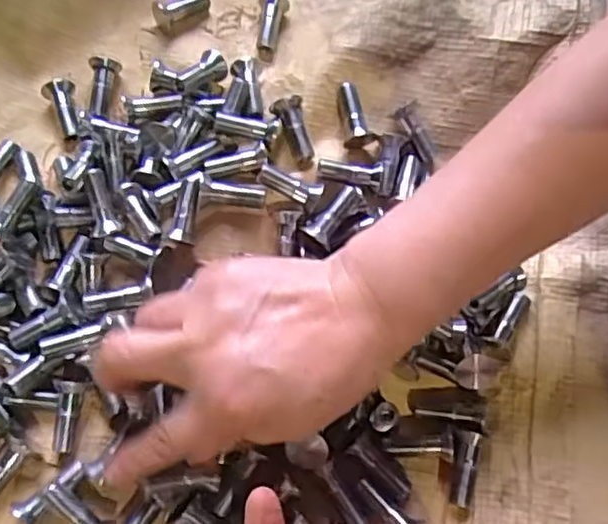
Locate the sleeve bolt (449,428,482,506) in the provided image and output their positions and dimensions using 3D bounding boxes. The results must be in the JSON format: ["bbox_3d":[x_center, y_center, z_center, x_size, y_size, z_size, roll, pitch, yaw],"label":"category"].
[{"bbox_3d":[0.077,0.097,0.315,0.012,0.010,0.034,9,68,2],"label":"sleeve bolt"}]

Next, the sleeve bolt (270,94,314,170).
[{"bbox_3d":[-0.004,-0.072,0.371,0.016,0.012,0.040,-19,93,-7],"label":"sleeve bolt"}]

